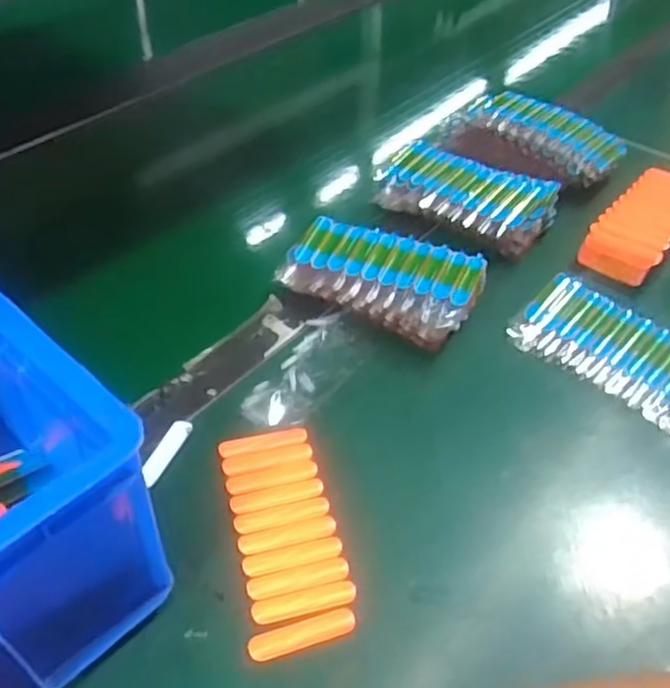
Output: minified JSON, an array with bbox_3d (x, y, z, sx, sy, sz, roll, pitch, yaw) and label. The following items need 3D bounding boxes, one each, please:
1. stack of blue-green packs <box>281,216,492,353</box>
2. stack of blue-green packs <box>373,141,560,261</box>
[{"bbox_3d":[0.040,-0.055,0.617,0.165,0.051,0.091,24,48,22],"label":"stack of blue-green packs"},{"bbox_3d":[0.121,-0.148,0.706,0.183,0.037,0.093,32,52,28],"label":"stack of blue-green packs"}]

